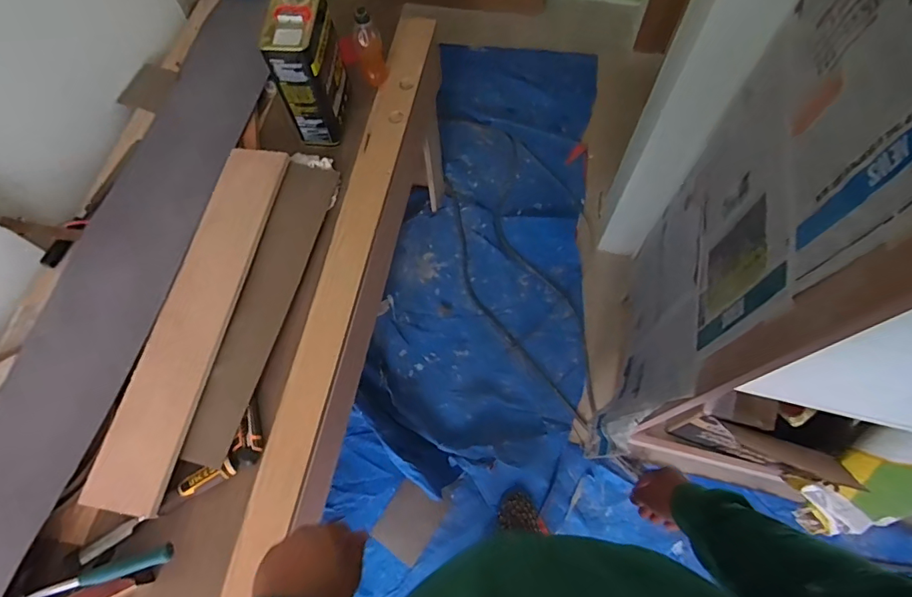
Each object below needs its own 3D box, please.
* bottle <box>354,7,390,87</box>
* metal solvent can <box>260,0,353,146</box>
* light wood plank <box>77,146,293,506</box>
[{"bbox_3d":[-0.180,-0.531,1.034,0.055,0.156,0.063,-13,67,-4],"label":"bottle"},{"bbox_3d":[-0.277,-0.434,0.937,0.097,0.255,0.167,5,68,4],"label":"metal solvent can"},{"bbox_3d":[-0.448,0.013,0.854,0.119,0.020,0.652,11,68,1],"label":"light wood plank"}]

